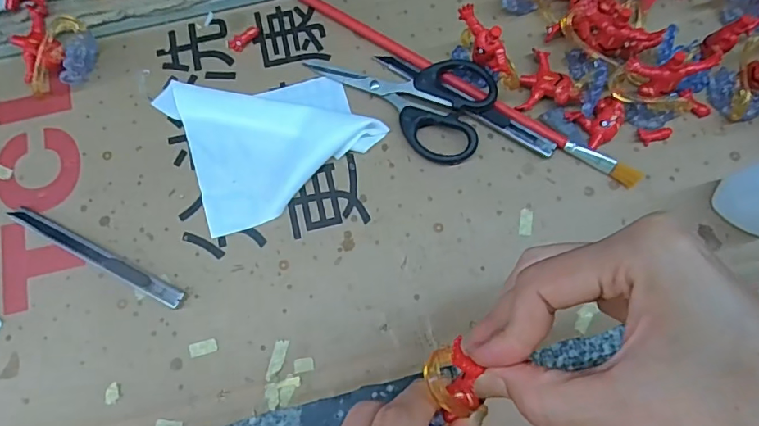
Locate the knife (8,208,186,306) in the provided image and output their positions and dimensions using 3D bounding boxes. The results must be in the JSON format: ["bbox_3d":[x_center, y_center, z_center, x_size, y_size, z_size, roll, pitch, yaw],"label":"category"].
[{"bbox_3d":[-0.175,0.026,0.312,0.125,0.009,0.010,27,77,7],"label":"knife"}]

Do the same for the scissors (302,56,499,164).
[{"bbox_3d":[0.017,-0.086,0.338,0.122,0.019,0.064,32,78,8],"label":"scissors"}]

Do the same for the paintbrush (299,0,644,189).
[{"bbox_3d":[0.054,-0.089,0.343,0.262,0.009,0.012,32,78,8],"label":"paintbrush"}]

